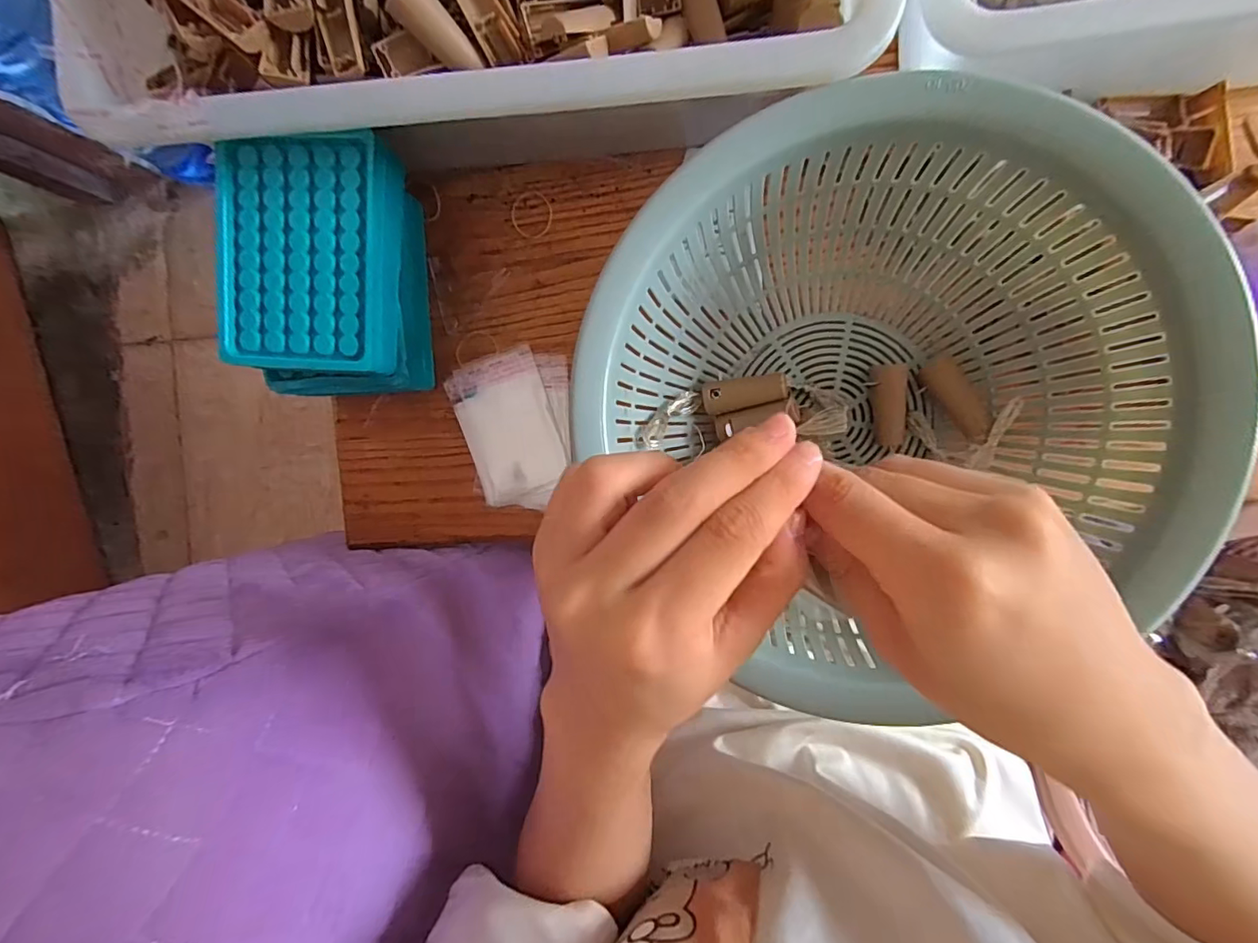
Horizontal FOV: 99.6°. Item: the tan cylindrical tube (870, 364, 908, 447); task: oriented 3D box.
[{"bbox_3d":[0.161,-0.041,0.330,0.017,0.017,0.049,-4,93,7],"label":"tan cylindrical tube"}]

